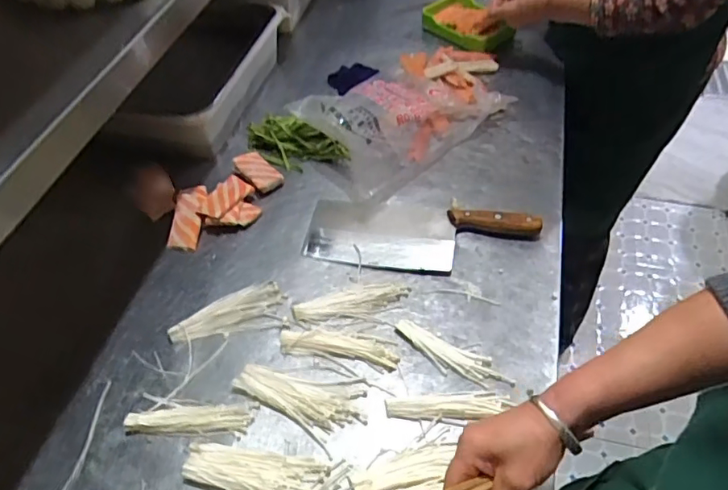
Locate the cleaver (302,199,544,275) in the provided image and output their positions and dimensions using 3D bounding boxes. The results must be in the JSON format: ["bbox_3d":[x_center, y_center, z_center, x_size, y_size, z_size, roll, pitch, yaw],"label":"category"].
[{"bbox_3d":[0.079,-0.021,0.773,0.314,0.033,0.120,6,50,7],"label":"cleaver"}]

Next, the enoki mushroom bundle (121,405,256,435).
[{"bbox_3d":[-0.197,0.197,0.614,0.136,0.014,0.036,-5,50,-2],"label":"enoki mushroom bundle"}]

